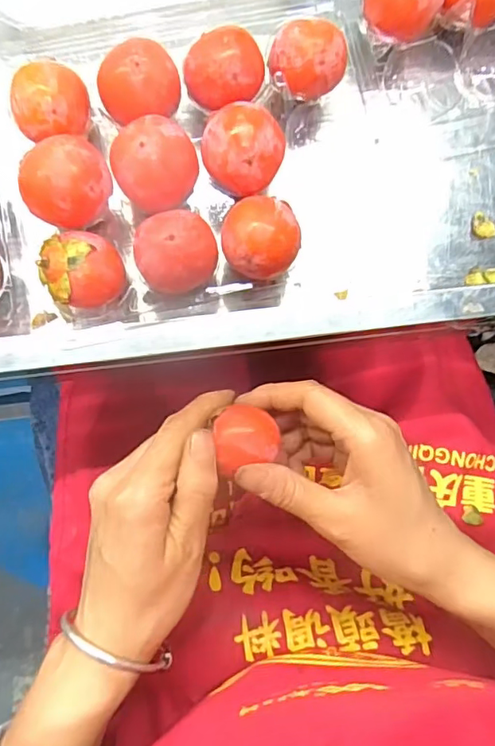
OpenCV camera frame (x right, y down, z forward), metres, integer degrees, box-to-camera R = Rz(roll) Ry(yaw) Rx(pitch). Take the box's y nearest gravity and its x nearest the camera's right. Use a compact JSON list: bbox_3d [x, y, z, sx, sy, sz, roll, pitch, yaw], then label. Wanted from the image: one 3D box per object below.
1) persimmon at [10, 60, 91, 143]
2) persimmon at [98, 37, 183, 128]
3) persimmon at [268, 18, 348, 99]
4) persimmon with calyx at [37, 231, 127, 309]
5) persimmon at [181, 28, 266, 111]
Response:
[{"bbox_3d":[-0.100,-0.138,0.275,0.036,0.027,0.032,-9,85,-5],"label":"persimmon"},{"bbox_3d":[-0.056,-0.148,0.280,0.040,0.040,0.033,-14,86,-6],"label":"persimmon"},{"bbox_3d":[0.032,-0.164,0.285,0.038,0.027,0.032,15,83,-3],"label":"persimmon"},{"bbox_3d":[-0.082,-0.051,0.269,0.037,0.027,0.037,0,84,-4],"label":"persimmon with calyx"},{"bbox_3d":[-0.012,-0.158,0.286,0.039,0.034,0.037,5,84,-4],"label":"persimmon"}]

